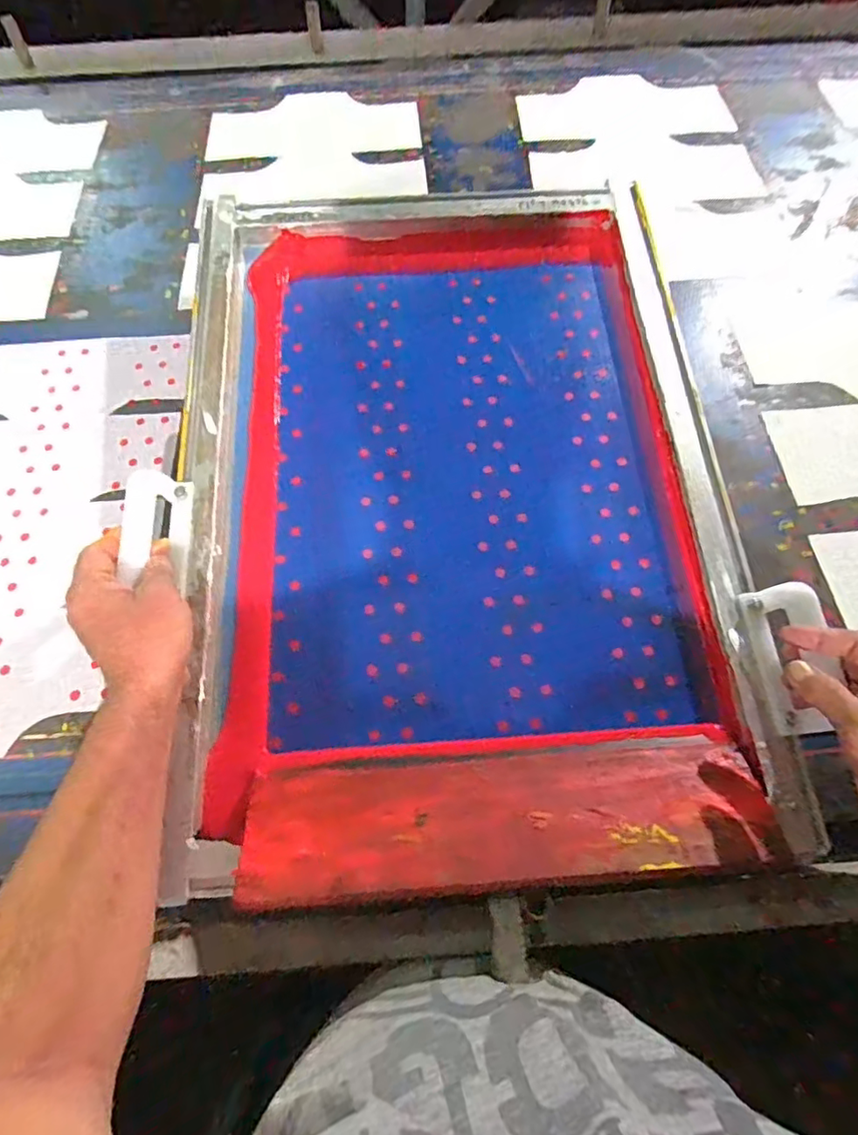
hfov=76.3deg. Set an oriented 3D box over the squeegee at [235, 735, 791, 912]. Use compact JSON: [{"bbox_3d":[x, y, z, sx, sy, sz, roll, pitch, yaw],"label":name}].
[{"bbox_3d":[0.059,0.195,0.426,0.392,0.028,0.107,-3,38,-1],"label":"squeegee"}]

